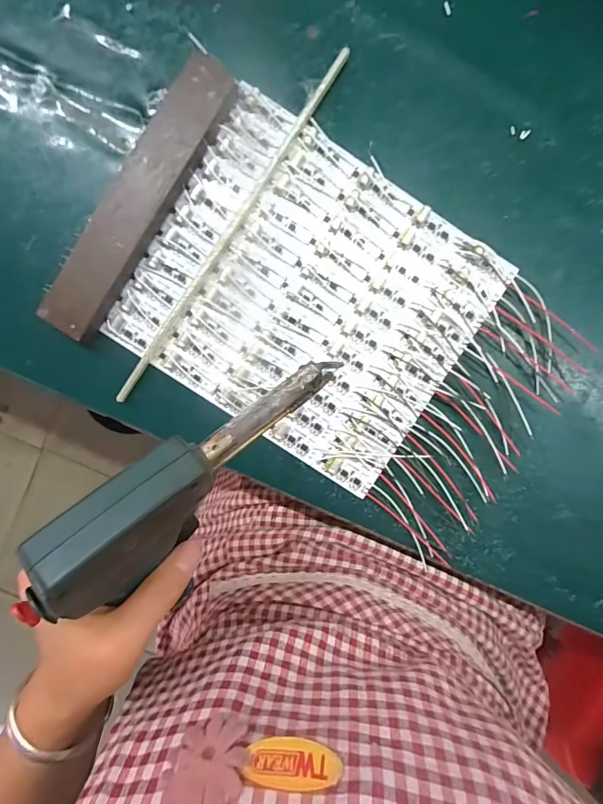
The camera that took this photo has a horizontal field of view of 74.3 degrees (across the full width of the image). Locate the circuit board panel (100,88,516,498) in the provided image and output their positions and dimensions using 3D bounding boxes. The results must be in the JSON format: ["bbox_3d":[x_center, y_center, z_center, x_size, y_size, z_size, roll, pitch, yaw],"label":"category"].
[{"bbox_3d":[0.004,-0.071,0.279,0.222,0.008,0.191,33,94,-3],"label":"circuit board panel"}]

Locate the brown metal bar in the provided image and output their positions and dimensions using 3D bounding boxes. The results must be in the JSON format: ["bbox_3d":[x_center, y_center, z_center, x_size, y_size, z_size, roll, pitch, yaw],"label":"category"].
[{"bbox_3d":[-0.108,-0.134,0.266,0.038,0.018,0.197,34,94,-4],"label":"brown metal bar"}]

